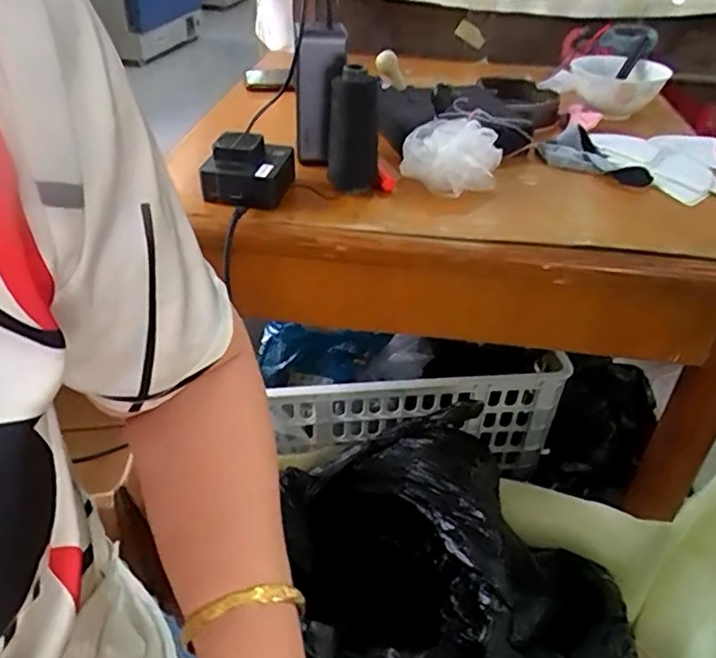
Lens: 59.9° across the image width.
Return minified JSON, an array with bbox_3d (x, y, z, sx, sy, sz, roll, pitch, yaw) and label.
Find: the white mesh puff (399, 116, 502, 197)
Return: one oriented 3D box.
[{"bbox_3d":[0.093,-0.172,0.621,0.098,0.050,0.074,7,38,6],"label":"white mesh puff"}]

